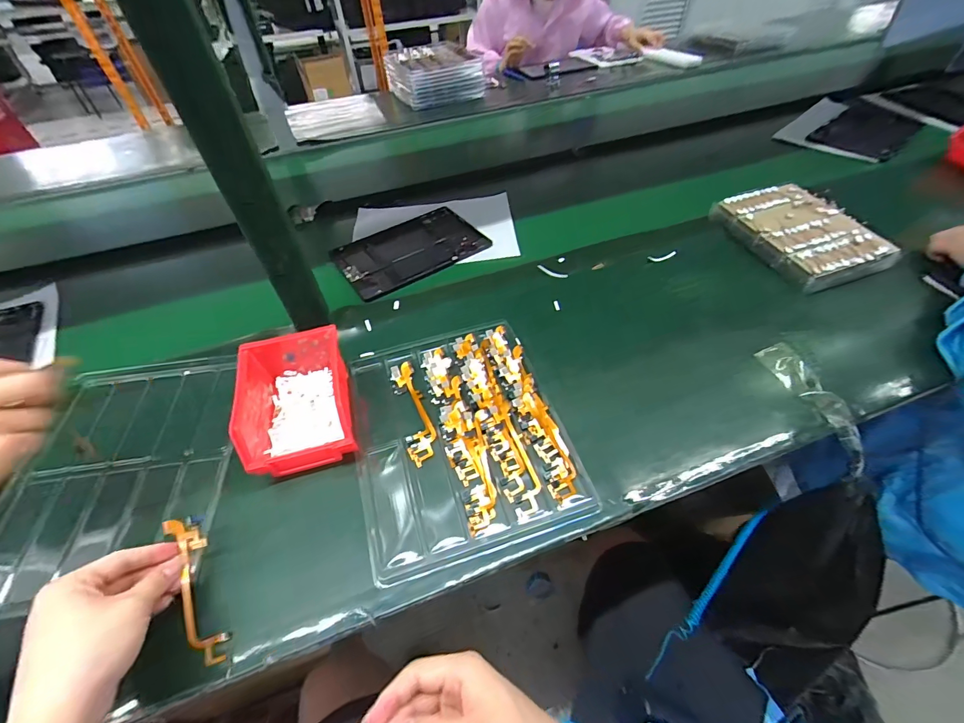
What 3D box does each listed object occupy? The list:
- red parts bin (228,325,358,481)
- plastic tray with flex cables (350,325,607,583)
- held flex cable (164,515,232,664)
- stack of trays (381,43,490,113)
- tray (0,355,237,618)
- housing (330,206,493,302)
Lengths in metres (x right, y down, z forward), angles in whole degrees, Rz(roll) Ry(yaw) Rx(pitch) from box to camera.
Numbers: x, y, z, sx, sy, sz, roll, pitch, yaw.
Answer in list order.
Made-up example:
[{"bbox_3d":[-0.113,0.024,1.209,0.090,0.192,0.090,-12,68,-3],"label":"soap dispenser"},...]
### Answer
[{"bbox_3d":[-0.197,0.040,0.446,0.100,0.072,0.141,-14,49,-8],"label":"red parts bin"},{"bbox_3d":[-0.026,0.074,0.452,0.214,0.018,0.258,-15,50,-9],"label":"plastic tray with flex cables"},{"bbox_3d":[-0.244,0.194,0.352,0.028,0.014,0.122,-22,69,-14],"label":"held flex cable"},{"bbox_3d":[-0.153,-0.888,1.266,0.270,0.101,0.283,-20,50,-12],"label":"stack of trays"},{"bbox_3d":[-0.384,0.103,0.440,0.211,0.017,0.262,-10,52,-7],"label":"tray"},{"bbox_3d":[-0.119,-0.188,0.688,0.232,0.012,0.171,-28,53,-19],"label":"housing"}]

